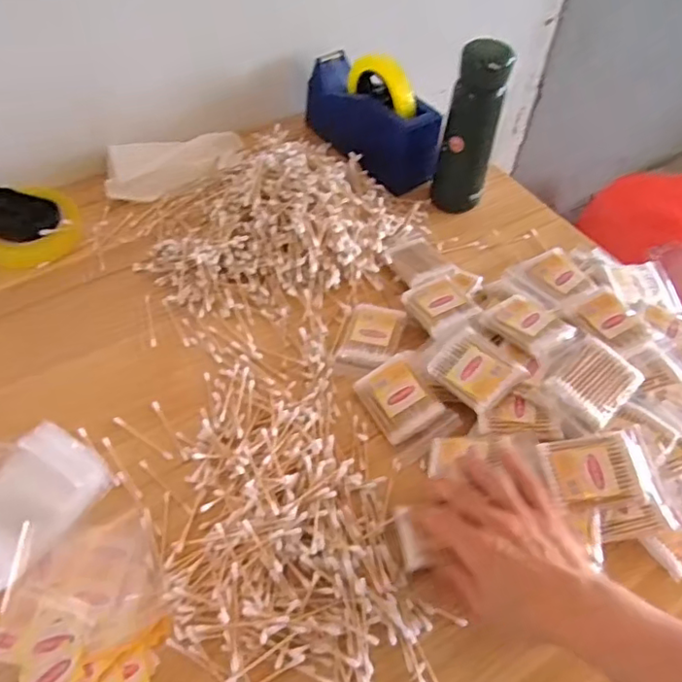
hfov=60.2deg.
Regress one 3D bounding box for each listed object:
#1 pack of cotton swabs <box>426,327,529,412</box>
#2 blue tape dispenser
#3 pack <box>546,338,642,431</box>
[{"bbox_3d":[0.129,0.026,0.564,0.059,0.017,0.080,-46,57,-6],"label":"pack of cotton swabs"},{"bbox_3d":[0.033,-0.309,0.800,0.072,0.133,0.225,-35,61,-24],"label":"blue tape dispenser"},{"bbox_3d":[0.232,0.035,0.542,0.076,0.014,0.067,-37,62,-27],"label":"pack"}]

